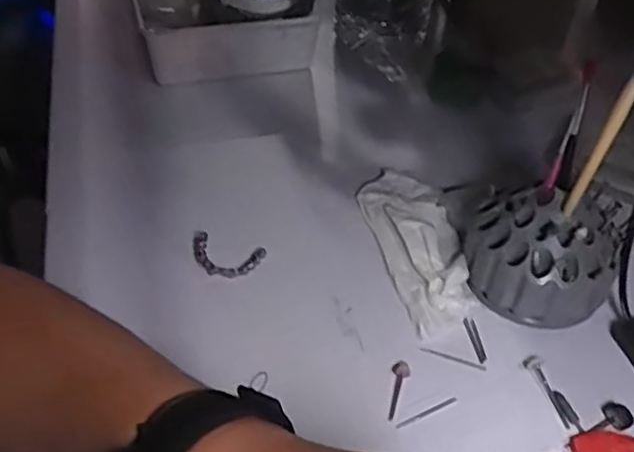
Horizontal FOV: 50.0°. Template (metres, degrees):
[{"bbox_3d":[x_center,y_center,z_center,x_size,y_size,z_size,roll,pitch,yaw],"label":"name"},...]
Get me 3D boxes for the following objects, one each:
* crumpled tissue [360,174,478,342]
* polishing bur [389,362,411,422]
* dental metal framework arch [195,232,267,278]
[{"bbox_3d":[0.079,0.013,0.515,0.062,0.013,0.160,-8,45,-12],"label":"crumpled tissue"},{"bbox_3d":[0.051,0.103,0.430,0.011,0.008,0.038,11,44,8],"label":"polishing bur"},{"bbox_3d":[-0.067,0.022,0.497,0.053,0.007,0.033,11,44,8],"label":"dental metal framework arch"}]

